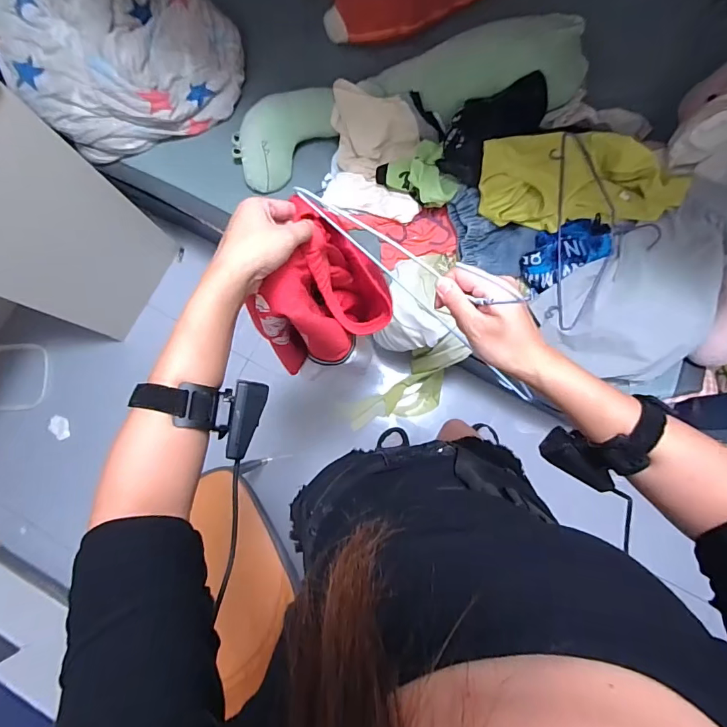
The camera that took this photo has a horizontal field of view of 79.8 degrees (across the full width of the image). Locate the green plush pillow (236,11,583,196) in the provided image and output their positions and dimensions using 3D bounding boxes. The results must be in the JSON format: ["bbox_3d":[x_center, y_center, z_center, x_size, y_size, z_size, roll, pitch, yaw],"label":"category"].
[{"bbox_3d":[0.093,-0.648,1.052,0.851,0.168,0.193,-14,80,1],"label":"green plush pillow"}]

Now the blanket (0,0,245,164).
[{"bbox_3d":[-0.612,-0.775,1.101,0.492,0.175,0.484,30,83,7],"label":"blanket"}]

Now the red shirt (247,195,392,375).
[{"bbox_3d":[-0.040,-0.060,0.553,0.114,0.267,0.144,26,83,7],"label":"red shirt"}]

